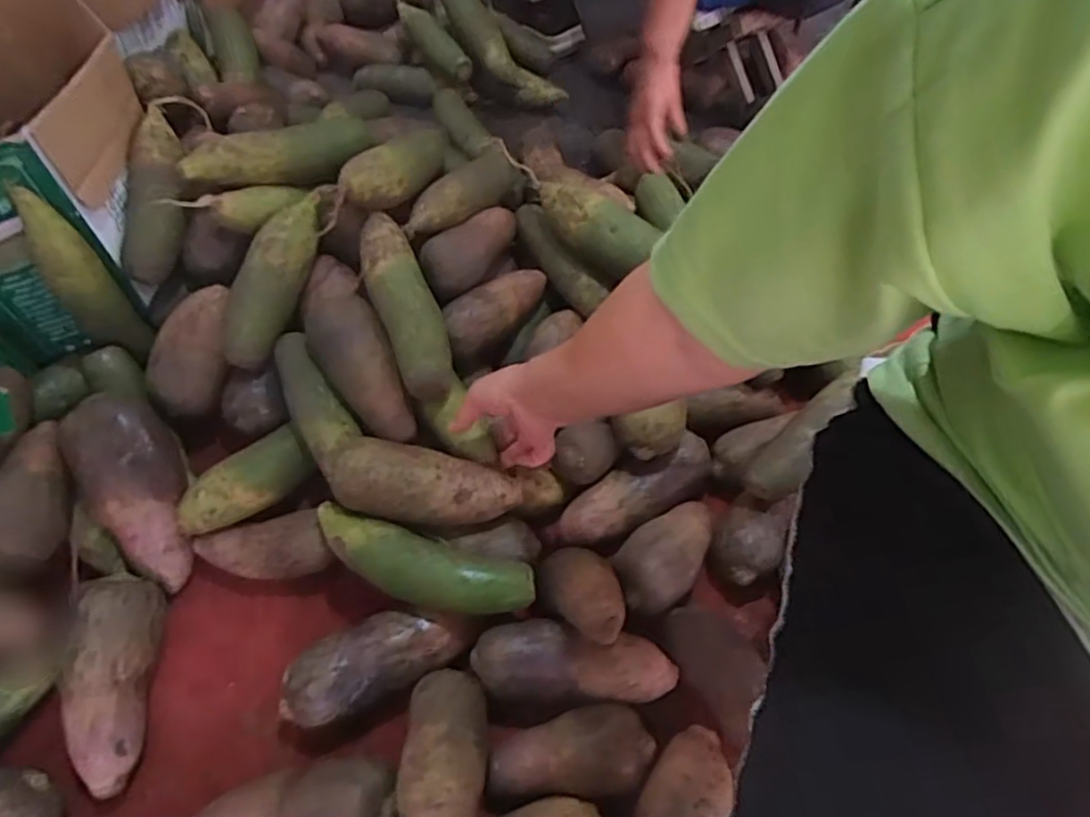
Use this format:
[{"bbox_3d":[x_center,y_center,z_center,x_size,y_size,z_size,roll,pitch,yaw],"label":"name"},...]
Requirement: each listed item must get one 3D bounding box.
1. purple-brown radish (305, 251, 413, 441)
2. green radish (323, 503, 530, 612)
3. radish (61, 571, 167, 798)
[{"bbox_3d":[-0.199,-0.071,0.664,0.072,0.054,0.233,-20,59,-16],"label":"purple-brown radish"},{"bbox_3d":[-0.111,0.137,0.574,0.201,0.044,0.058,15,56,7],"label":"green radish"},{"bbox_3d":[-0.359,0.222,0.547,0.053,0.073,0.161,-5,56,-6],"label":"radish"}]

